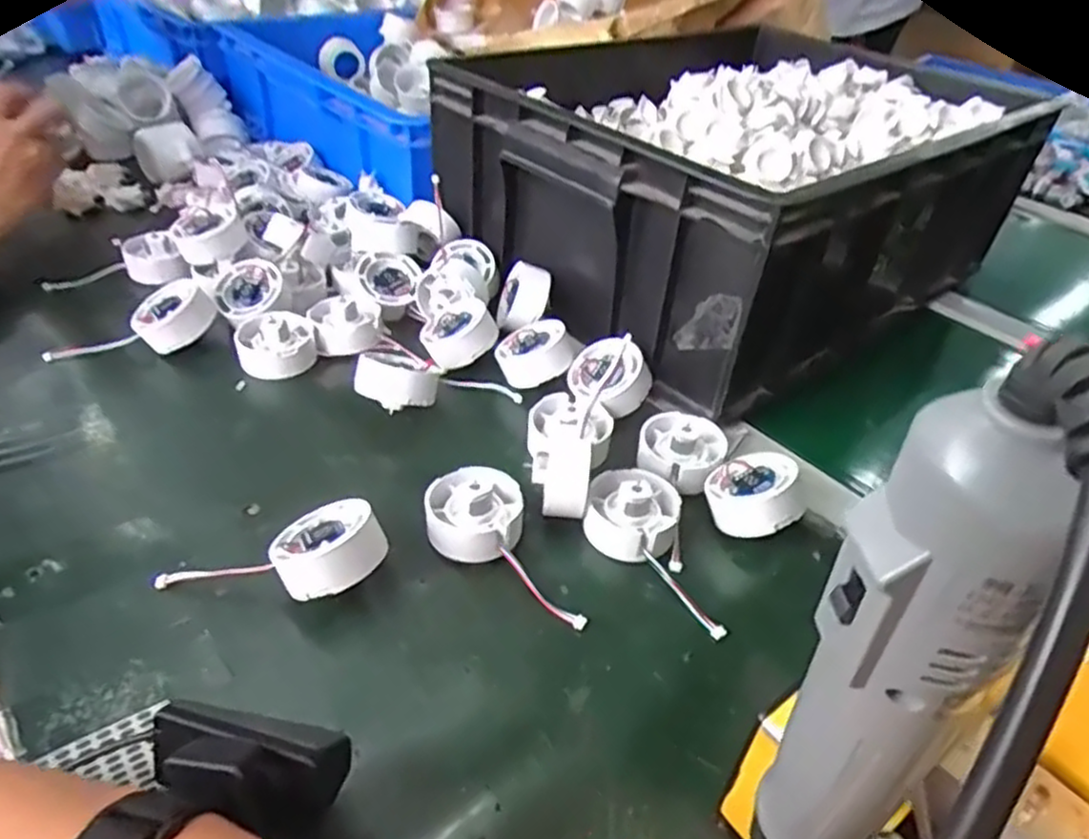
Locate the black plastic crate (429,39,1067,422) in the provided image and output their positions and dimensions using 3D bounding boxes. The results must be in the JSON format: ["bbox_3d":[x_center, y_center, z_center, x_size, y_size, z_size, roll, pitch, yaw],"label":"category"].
[{"bbox_3d":[0.161,-0.234,0.656,0.437,0.146,0.372,-28,49,-34],"label":"black plastic crate"}]

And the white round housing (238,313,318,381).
[{"bbox_3d":[-0.198,-0.059,0.543,0.054,0.034,0.054,-7,40,-15],"label":"white round housing"}]

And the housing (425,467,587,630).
[{"bbox_3d":[-0.028,0.069,0.399,0.056,0.031,0.108,-13,42,-21],"label":"housing"}]

